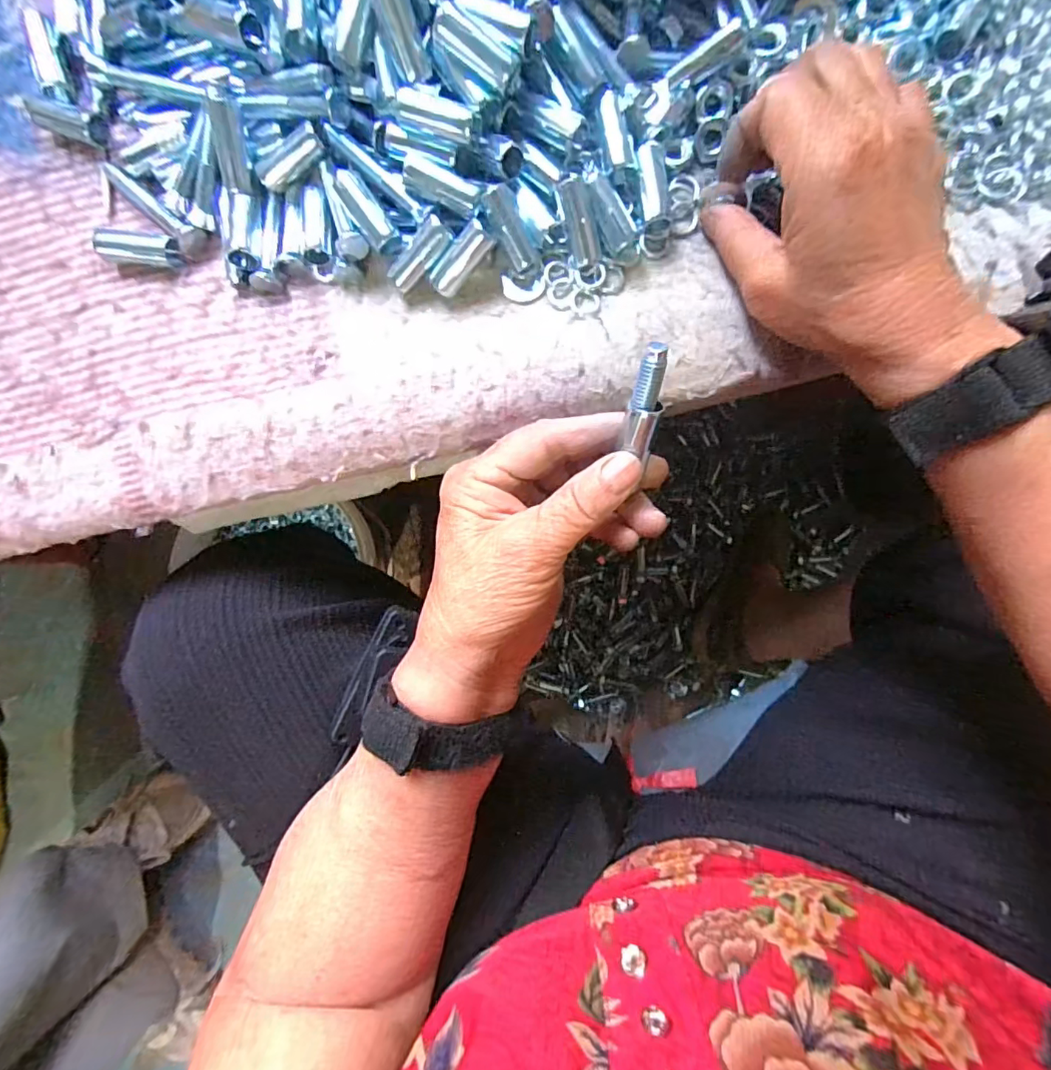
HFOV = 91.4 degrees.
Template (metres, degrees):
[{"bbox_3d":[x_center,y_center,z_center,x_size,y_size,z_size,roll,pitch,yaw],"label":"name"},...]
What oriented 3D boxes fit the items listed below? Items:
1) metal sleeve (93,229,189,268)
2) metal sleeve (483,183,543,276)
[{"bbox_3d":[-0.175,-0.129,0.232,0.034,0.012,0.014,10,89,0],"label":"metal sleeve"},{"bbox_3d":[-0.005,-0.133,0.226,0.014,0.011,0.037,-33,118,0],"label":"metal sleeve"}]

